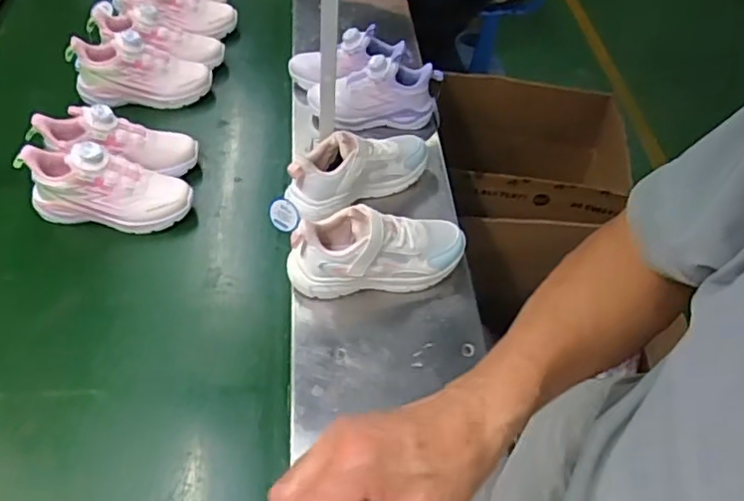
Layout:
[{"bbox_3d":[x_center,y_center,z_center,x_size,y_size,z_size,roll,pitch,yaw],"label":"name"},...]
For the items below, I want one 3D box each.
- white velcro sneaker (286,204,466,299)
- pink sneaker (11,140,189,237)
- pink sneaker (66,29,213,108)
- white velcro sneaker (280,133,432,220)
[{"bbox_3d":[0.009,-0.007,0.766,0.230,0.095,0.081,-6,54,-11],"label":"white velcro sneaker"},{"bbox_3d":[-0.362,-0.085,0.824,0.225,0.100,0.090,11,49,-13],"label":"pink sneaker"},{"bbox_3d":[-0.383,-0.303,1.006,0.217,0.101,0.075,-9,52,-13],"label":"pink sneaker"},{"bbox_3d":[-0.014,-0.124,0.860,0.227,0.095,0.082,-26,60,-23],"label":"white velcro sneaker"}]

